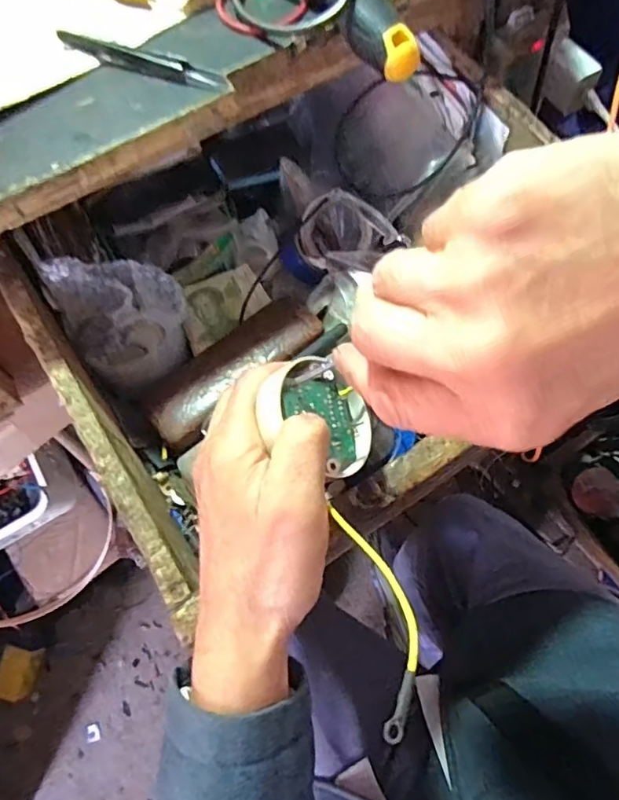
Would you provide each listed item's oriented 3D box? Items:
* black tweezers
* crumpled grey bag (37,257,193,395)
[{"bbox_3d":[-0.095,-0.198,0.317,0.100,0.009,0.016,17,67,7],"label":"black tweezers"},{"bbox_3d":[-0.136,-0.062,0.401,0.082,0.081,0.074,-31,70,-13],"label":"crumpled grey bag"}]

